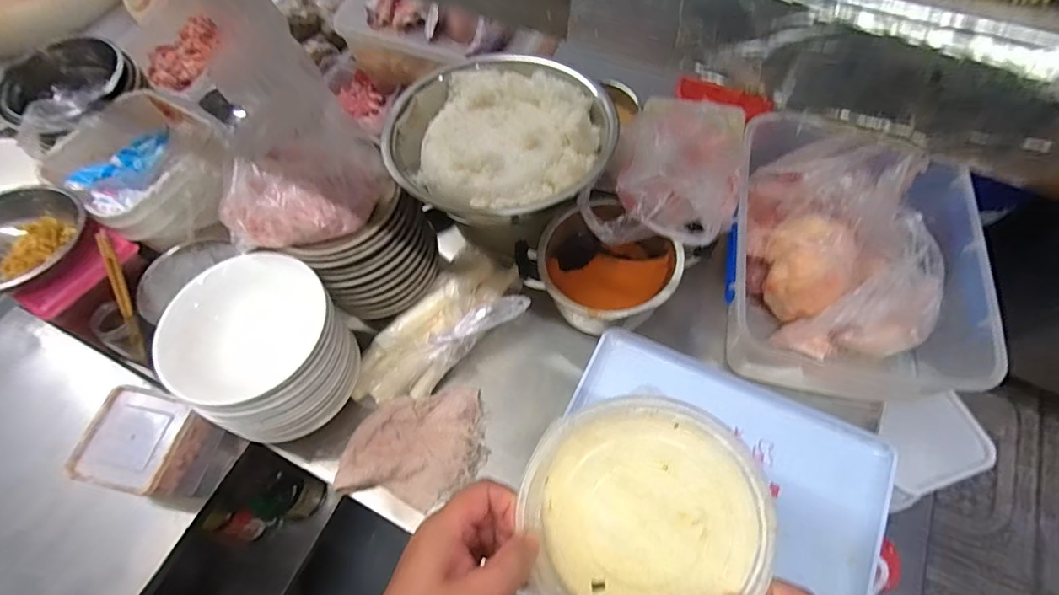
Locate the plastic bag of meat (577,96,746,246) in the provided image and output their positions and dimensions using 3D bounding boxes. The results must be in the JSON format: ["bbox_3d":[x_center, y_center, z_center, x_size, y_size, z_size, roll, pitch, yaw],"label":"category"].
[{"bbox_3d":[0.212,-0.194,0.679,0.183,0.093,0.323,24,67,14],"label":"plastic bag of meat"}]

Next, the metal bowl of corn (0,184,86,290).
[{"bbox_3d":[-0.691,-0.074,0.650,0.153,0.052,0.177,22,66,13],"label":"metal bowl of corn"}]

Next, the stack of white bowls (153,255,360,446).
[{"bbox_3d":[-0.342,0.066,0.637,0.201,0.137,0.192,33,69,17],"label":"stack of white bowls"}]

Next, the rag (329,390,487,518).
[{"bbox_3d":[-0.161,0.212,0.683,0.208,0.035,0.141,-18,64,-6],"label":"rag"}]

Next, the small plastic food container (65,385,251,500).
[{"bbox_3d":[-0.481,0.196,0.638,0.135,0.100,0.116,15,65,10],"label":"small plastic food container"}]

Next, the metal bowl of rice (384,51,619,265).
[{"bbox_3d":[-0.041,-0.209,0.736,0.295,0.154,0.282,-1,63,2],"label":"metal bowl of rice"}]

